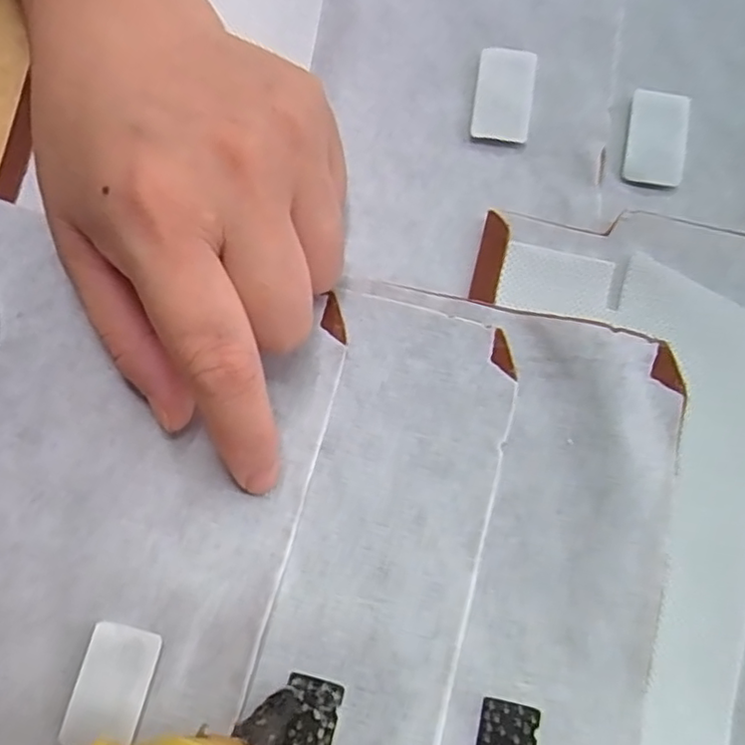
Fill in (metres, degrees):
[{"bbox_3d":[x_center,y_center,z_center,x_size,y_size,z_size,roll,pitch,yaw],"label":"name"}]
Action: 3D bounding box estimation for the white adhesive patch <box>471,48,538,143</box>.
[{"bbox_3d":[0.045,-0.095,0.215,0.019,0.005,0.033,8,76,0],"label":"white adhesive patch"}]

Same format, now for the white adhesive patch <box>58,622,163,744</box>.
[{"bbox_3d":[-0.071,0.086,0.172,0.019,0.004,0.032,14,76,2],"label":"white adhesive patch"}]

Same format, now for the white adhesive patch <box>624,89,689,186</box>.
[{"bbox_3d":[0.096,-0.079,0.213,0.019,0.004,0.034,11,76,1],"label":"white adhesive patch"}]

